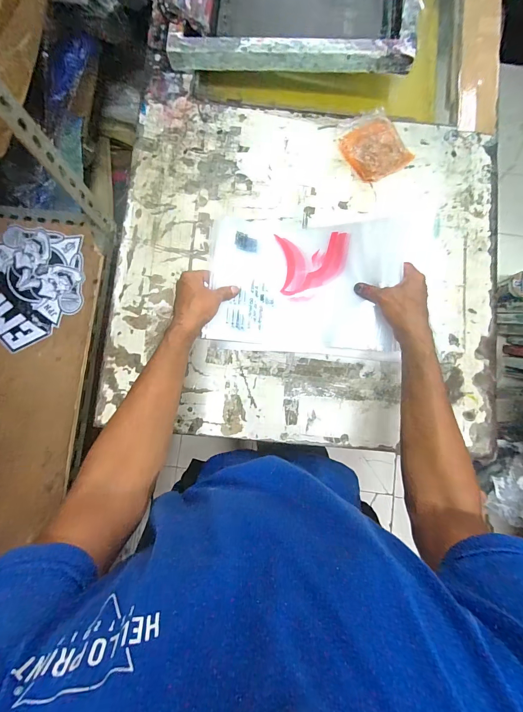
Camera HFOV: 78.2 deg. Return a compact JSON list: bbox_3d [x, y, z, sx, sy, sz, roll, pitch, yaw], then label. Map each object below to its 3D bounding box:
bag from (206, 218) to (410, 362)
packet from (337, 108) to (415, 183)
[{"bbox_3d":[0.059,-0.116,0.535,0.302,0.048,0.212,6,96,12],"label":"bag"},{"bbox_3d":[0.210,-0.404,0.616,0.105,0.029,0.130,-31,85,-3],"label":"packet"}]

